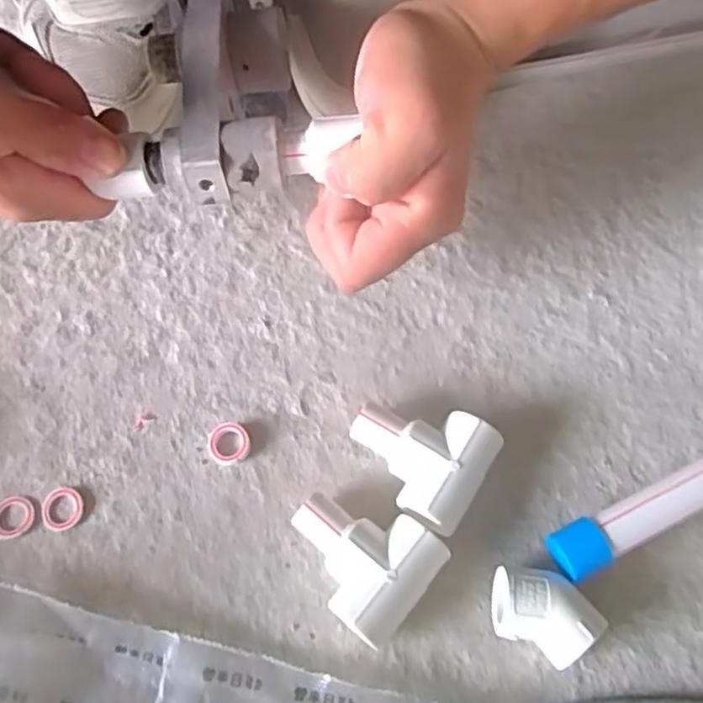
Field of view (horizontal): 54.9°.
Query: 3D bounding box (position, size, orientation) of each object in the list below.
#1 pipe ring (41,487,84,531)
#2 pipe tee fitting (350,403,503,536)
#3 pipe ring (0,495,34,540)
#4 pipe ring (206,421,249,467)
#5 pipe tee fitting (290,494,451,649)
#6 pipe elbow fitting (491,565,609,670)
[{"bbox_3d":[-0.144,0.078,0.335,0.020,0.004,0.022,-1,67,1],"label":"pipe ring"},{"bbox_3d":[0.032,0.051,0.329,0.065,0.031,0.055,30,71,14],"label":"pipe tee fitting"},{"bbox_3d":[-0.168,0.081,0.333,0.021,0.004,0.021,-1,67,1],"label":"pipe ring"},{"bbox_3d":[-0.063,0.048,0.346,0.021,0.005,0.022,-1,67,1],"label":"pipe ring"},{"bbox_3d":[0.004,0.093,0.311,0.065,0.030,0.052,38,73,16],"label":"pipe tee fitting"},{"bbox_3d":[0.083,0.116,0.298,0.045,0.030,0.032,26,70,12],"label":"pipe elbow fitting"}]

